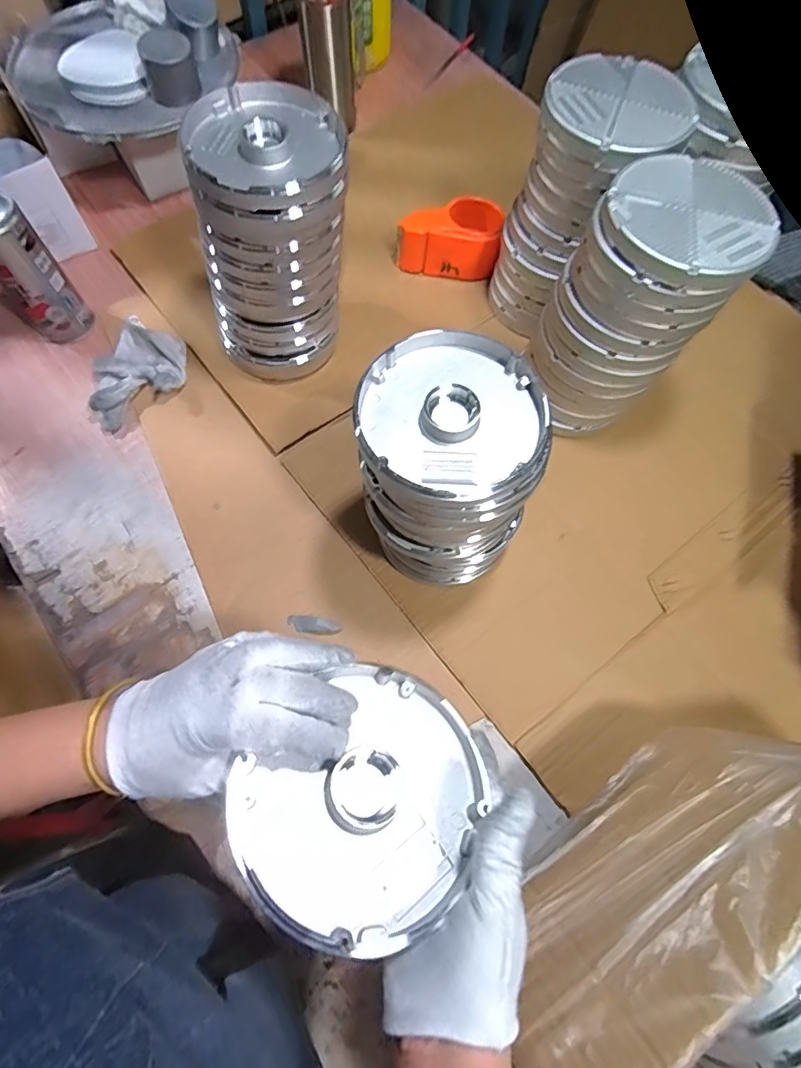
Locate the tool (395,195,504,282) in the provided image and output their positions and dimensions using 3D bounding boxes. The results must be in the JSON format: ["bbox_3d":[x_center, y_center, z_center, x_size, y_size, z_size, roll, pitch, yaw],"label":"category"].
[{"bbox_3d":[0.063,-0.395,0.669,0.127,0.052,0.092,8,71,2],"label":"tool"}]

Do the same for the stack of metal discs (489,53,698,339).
[{"bbox_3d":[0.192,-0.351,0.564,0.129,0.222,0.144,41,75,12],"label":"stack of metal discs"}]

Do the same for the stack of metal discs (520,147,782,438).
[{"bbox_3d":[0.226,-0.216,0.517,0.138,0.224,0.146,41,73,12],"label":"stack of metal discs"}]

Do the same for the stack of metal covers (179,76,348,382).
[{"bbox_3d":[-0.133,-0.294,0.534,0.153,0.227,0.141,-12,71,-5],"label":"stack of metal covers"}]

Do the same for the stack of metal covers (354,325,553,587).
[{"bbox_3d":[0.042,-0.051,0.463,0.147,0.215,0.145,-9,71,-4],"label":"stack of metal covers"}]

